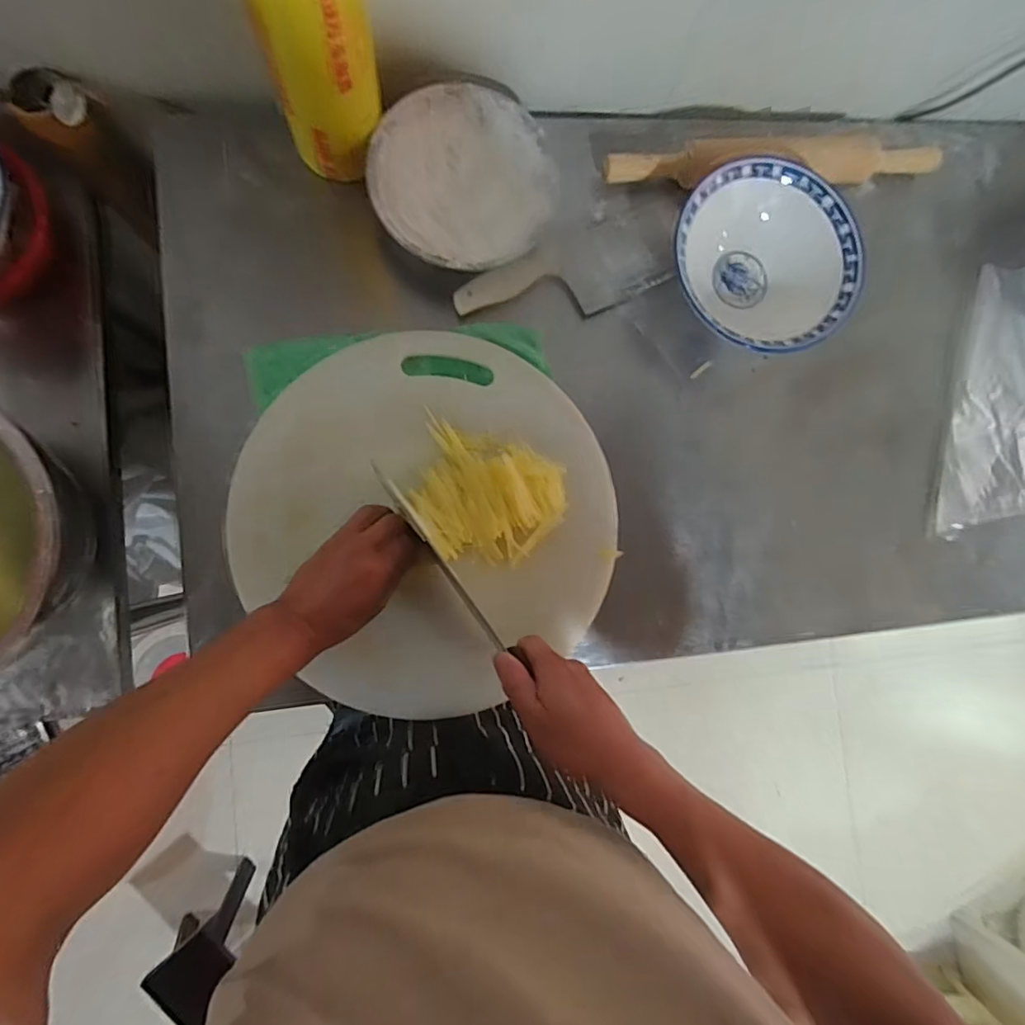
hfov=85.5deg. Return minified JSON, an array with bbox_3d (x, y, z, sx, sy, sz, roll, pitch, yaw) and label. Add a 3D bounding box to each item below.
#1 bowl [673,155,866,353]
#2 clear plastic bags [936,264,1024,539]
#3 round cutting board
[{"bbox_3d":[0.256,-0.258,0.586,0.189,0.072,0.188,0,87,-8],"label":"bowl"},{"bbox_3d":[0.607,-0.150,0.655,0.217,0.012,0.340,2,87,-7],"label":"clear plastic bags"},{"bbox_3d":[-0.078,0.005,0.548,0.350,0.031,0.357,0,87,-8],"label":"round cutting board"}]

